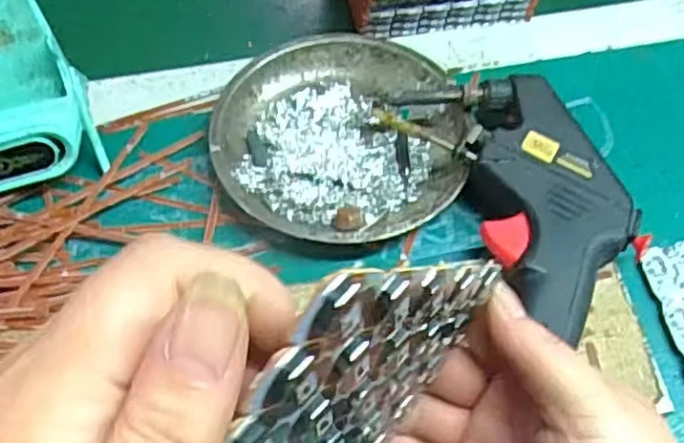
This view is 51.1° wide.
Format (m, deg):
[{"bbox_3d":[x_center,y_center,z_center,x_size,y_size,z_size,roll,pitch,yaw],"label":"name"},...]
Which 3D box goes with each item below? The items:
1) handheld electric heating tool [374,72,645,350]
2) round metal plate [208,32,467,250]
[{"bbox_3d":[0.095,-0.015,0.375,0.092,0.034,0.157,-24,61,-15],"label":"handheld electric heating tool"},{"bbox_3d":[-0.004,-0.048,0.403,0.129,0.020,0.140,0,57,0],"label":"round metal plate"}]

